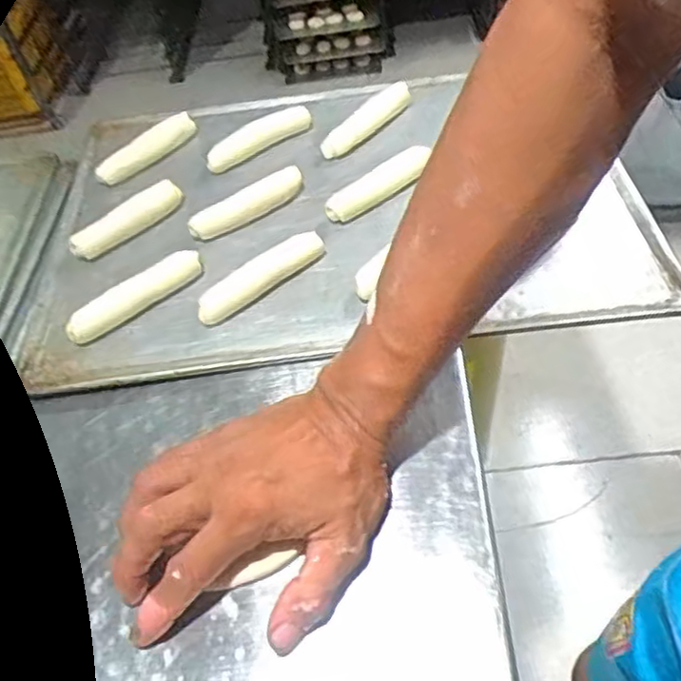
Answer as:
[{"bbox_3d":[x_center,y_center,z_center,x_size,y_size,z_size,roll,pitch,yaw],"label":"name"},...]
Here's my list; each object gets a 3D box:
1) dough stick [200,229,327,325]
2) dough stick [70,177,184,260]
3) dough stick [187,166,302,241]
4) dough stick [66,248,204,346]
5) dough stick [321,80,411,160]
[{"bbox_3d":[-0.058,-0.048,0.496,0.105,0.017,0.023,-37,53,-22],"label":"dough stick"},{"bbox_3d":[-0.168,-0.096,0.545,0.018,0.021,0.095,35,60,30],"label":"dough stick"},{"bbox_3d":[-0.071,-0.107,0.538,0.096,0.020,0.018,-38,54,-22],"label":"dough stick"},{"bbox_3d":[-0.149,-0.034,0.498,0.106,0.016,0.023,-39,54,-23],"label":"dough stick"},{"bbox_3d":[0.023,-0.196,0.605,0.025,0.014,0.107,24,57,27],"label":"dough stick"}]

